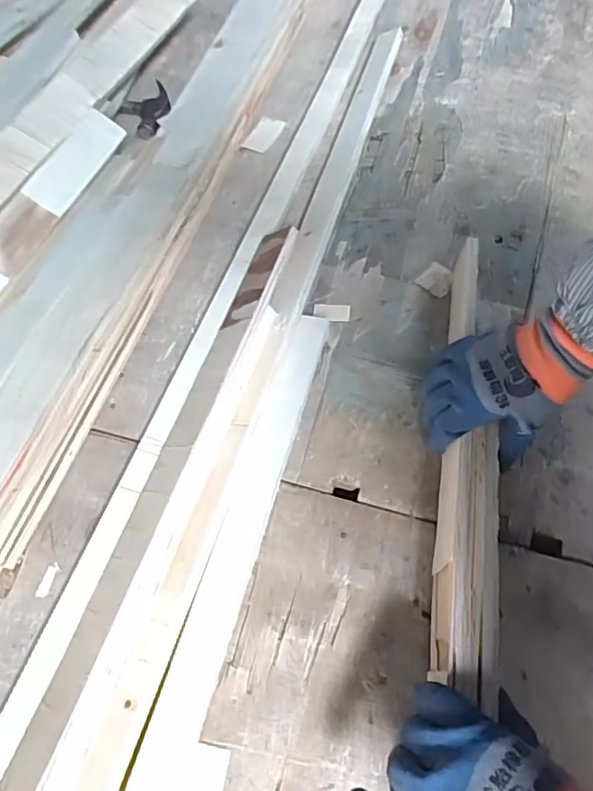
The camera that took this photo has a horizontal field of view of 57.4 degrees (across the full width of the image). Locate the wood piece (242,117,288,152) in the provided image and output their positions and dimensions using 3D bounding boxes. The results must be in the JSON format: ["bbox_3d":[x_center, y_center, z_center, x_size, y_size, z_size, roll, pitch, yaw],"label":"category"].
[{"bbox_3d":[-0.045,-0.366,0.762,0.034,0.011,0.076,25,64,12],"label":"wood piece"}]

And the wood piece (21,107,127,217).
[{"bbox_3d":[-0.274,-0.294,0.676,0.050,0.015,0.166,38,59,-29],"label":"wood piece"}]

